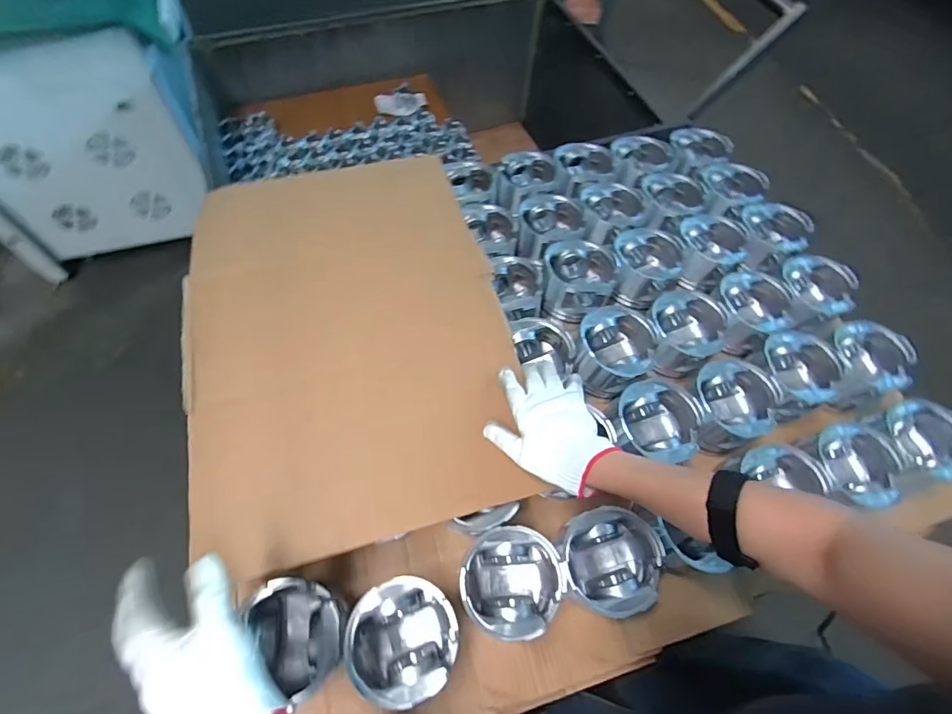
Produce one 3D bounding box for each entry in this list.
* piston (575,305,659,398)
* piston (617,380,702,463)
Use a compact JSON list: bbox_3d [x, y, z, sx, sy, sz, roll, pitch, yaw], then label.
[{"bbox_3d":[0.195,-0.006,0.654,0.109,0.083,0.102,2,61,-3],"label":"piston"},{"bbox_3d":[0.233,0.091,0.602,0.110,0.079,0.099,-11,62,-10],"label":"piston"}]

